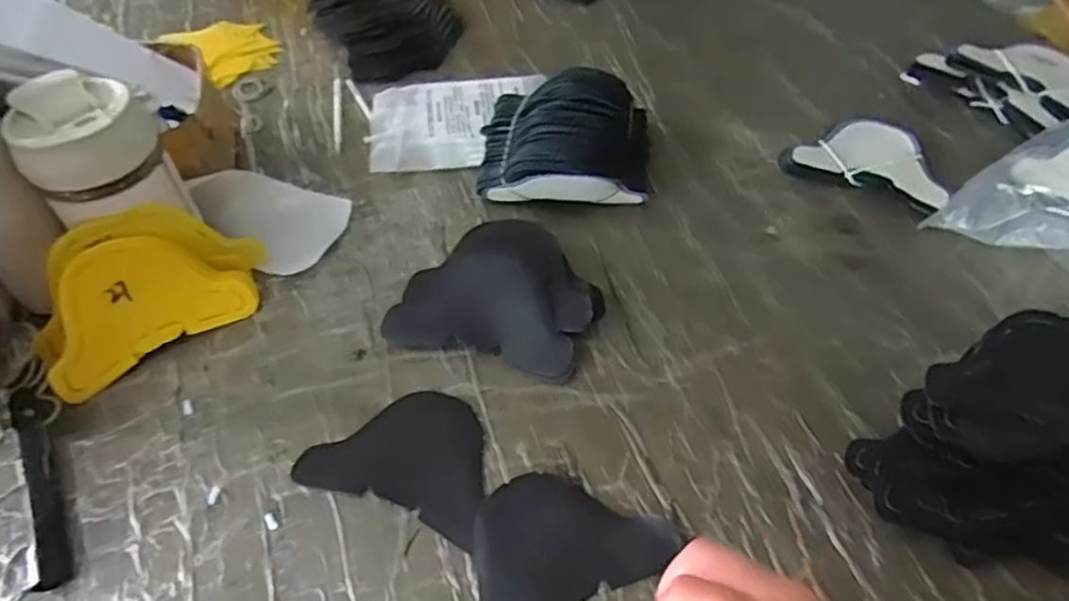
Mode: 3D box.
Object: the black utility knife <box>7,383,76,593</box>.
[{"bbox_3d":[-0.313,0.110,0.424,0.017,0.016,0.146,-27,58,-18],"label":"black utility knife"}]

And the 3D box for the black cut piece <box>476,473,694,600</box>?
[{"bbox_3d":[0.009,0.147,0.408,0.141,0.006,0.090,-25,54,-17],"label":"black cut piece"}]

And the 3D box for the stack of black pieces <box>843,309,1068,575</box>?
[{"bbox_3d":[0.300,0.096,0.393,0.181,0.083,0.147,-22,56,-16],"label":"stack of black pieces"}]

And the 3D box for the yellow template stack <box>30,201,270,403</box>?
[{"bbox_3d":[-0.282,-0.013,0.488,0.164,0.105,0.036,-32,29,-23],"label":"yellow template stack"}]

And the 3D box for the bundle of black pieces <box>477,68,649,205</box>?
[{"bbox_3d":[0.028,-0.134,0.565,0.141,0.089,0.118,0,53,0],"label":"bundle of black pieces"}]

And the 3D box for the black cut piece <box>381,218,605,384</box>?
[{"bbox_3d":[-0.024,-0.006,0.515,0.142,0.023,0.122,17,55,12],"label":"black cut piece"}]

